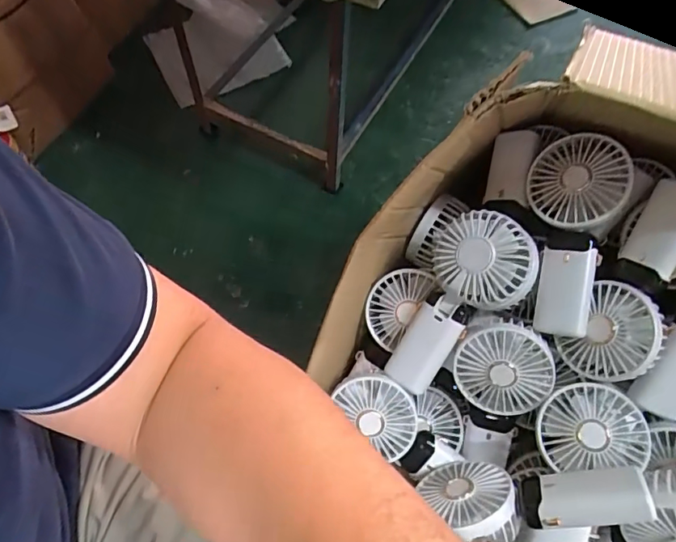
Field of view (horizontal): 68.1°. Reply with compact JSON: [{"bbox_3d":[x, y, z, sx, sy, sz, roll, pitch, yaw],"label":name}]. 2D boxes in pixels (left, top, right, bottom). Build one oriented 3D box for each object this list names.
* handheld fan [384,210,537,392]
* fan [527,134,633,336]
[{"bbox_3d":[0.111,0.032,0.471,0.087,0.043,0.180,34,105,16],"label":"handheld fan"},{"bbox_3d":[0.214,-0.039,0.458,0.072,0.050,0.174,8,87,4],"label":"fan"}]

